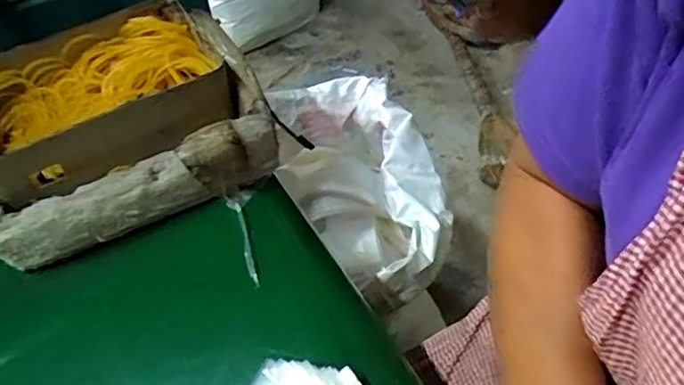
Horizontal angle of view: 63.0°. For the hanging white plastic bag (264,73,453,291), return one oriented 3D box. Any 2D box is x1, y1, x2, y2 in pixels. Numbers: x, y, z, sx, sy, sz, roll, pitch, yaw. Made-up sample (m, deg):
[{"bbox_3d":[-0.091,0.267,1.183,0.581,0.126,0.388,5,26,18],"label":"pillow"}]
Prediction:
[{"bbox_3d":[0.037,0.005,0.736,0.162,0.180,0.277,-18,52,-9],"label":"hanging white plastic bag"}]

